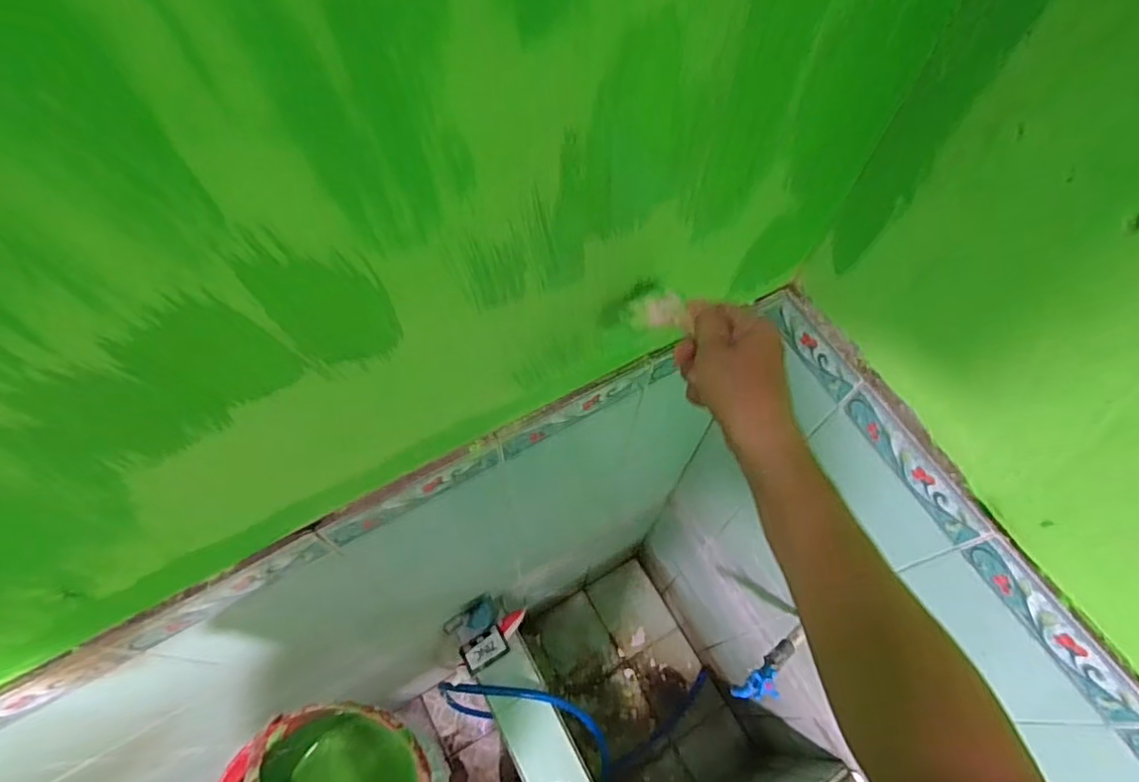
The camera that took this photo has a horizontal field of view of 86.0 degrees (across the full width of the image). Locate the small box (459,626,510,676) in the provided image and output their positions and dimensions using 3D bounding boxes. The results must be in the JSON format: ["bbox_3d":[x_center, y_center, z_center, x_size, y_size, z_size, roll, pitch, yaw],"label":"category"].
[{"bbox_3d":[-0.178,0.542,1.280,0.094,0.018,0.062,-28,67,-15],"label":"small box"}]

